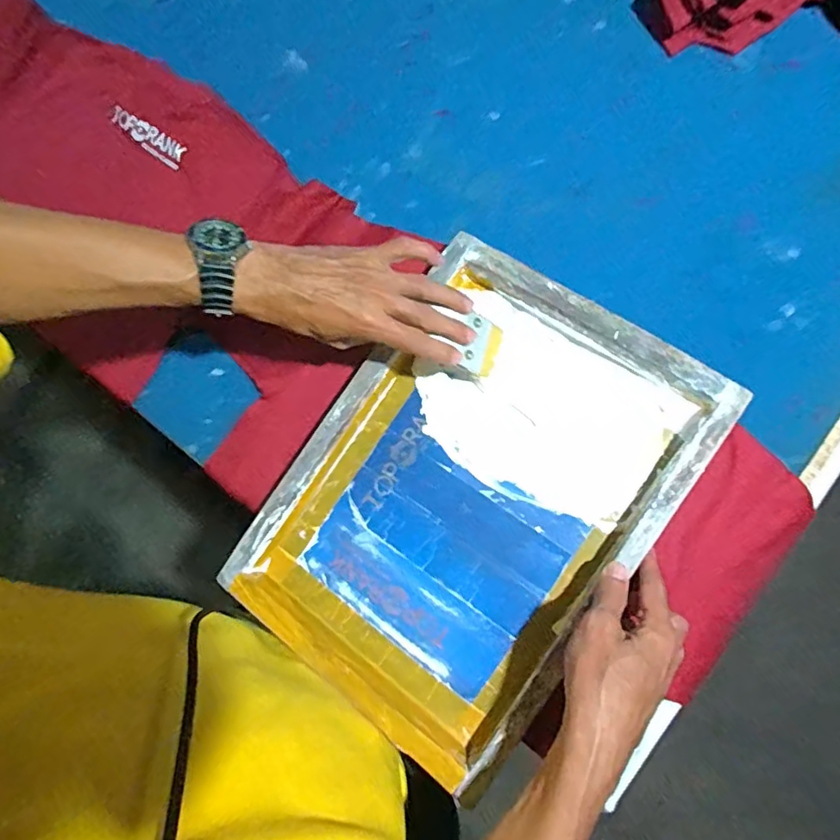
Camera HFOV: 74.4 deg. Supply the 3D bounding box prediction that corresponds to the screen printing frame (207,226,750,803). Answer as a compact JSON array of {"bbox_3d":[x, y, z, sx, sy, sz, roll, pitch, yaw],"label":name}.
[{"bbox_3d":[0.042,0.065,0.498,0.289,0.048,0.397,35,88,15],"label":"screen printing frame"}]

